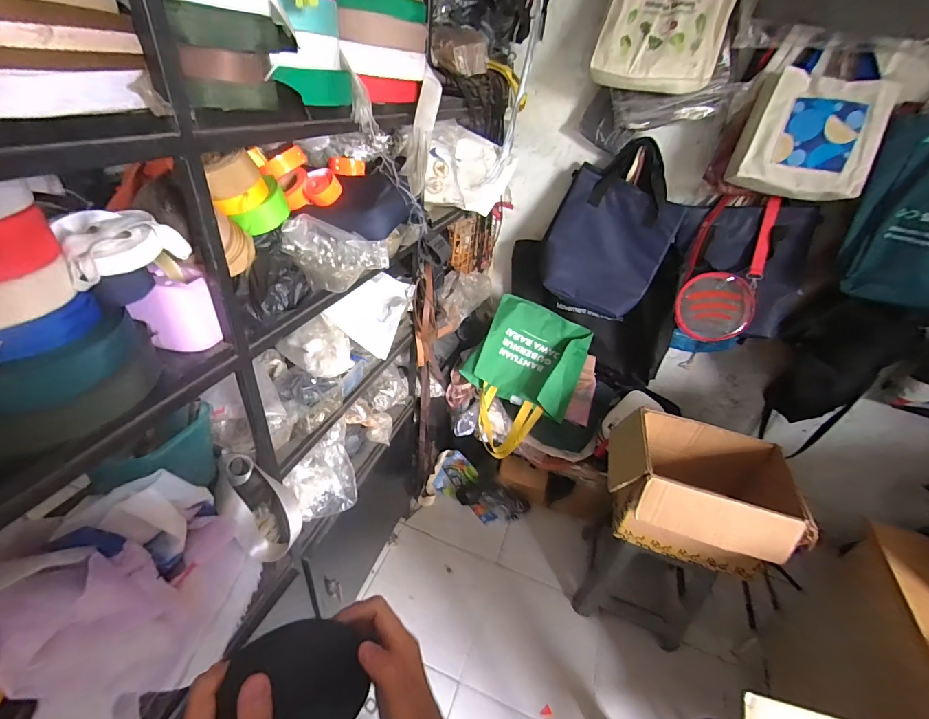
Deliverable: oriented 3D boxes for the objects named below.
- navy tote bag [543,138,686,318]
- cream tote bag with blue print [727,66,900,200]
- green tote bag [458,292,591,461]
[{"bbox_3d":[0.448,-0.386,1.263,0.362,0.436,0.167,19,37,16],"label":"navy tote bag"},{"bbox_3d":[0.811,-0.517,0.949,0.272,0.238,0.076,26,40,24],"label":"cream tote bag with blue print"},{"bbox_3d":[0.198,0.079,1.498,0.392,0.564,0.120,29,-1,2],"label":"green tote bag"}]

